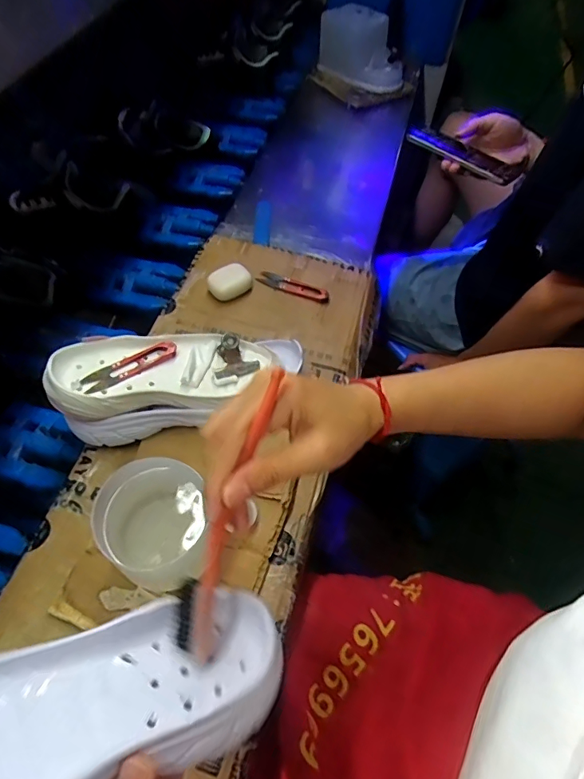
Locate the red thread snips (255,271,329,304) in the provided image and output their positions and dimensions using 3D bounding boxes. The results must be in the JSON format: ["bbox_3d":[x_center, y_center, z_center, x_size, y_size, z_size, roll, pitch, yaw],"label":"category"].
[{"bbox_3d":[0.002,-0.143,0.654,0.102,0.007,0.026,20,57,9],"label":"red thread snips"}]

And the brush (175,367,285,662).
[{"bbox_3d":[-0.034,0.074,0.275,0.026,0.027,0.173,21,99,9],"label":"brush"}]

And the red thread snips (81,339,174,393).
[{"bbox_3d":[-0.164,-0.024,0.489,0.098,0.012,0.023,-31,64,-23],"label":"red thread snips"}]

